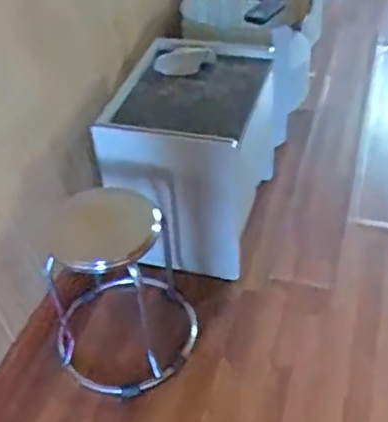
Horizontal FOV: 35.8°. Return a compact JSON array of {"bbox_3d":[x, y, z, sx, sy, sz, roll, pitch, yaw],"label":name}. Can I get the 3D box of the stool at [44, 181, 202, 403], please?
[{"bbox_3d":[-0.198,0.204,1.513,0.366,0.457,0.350,-20,45,-13],"label":"stool"}]

